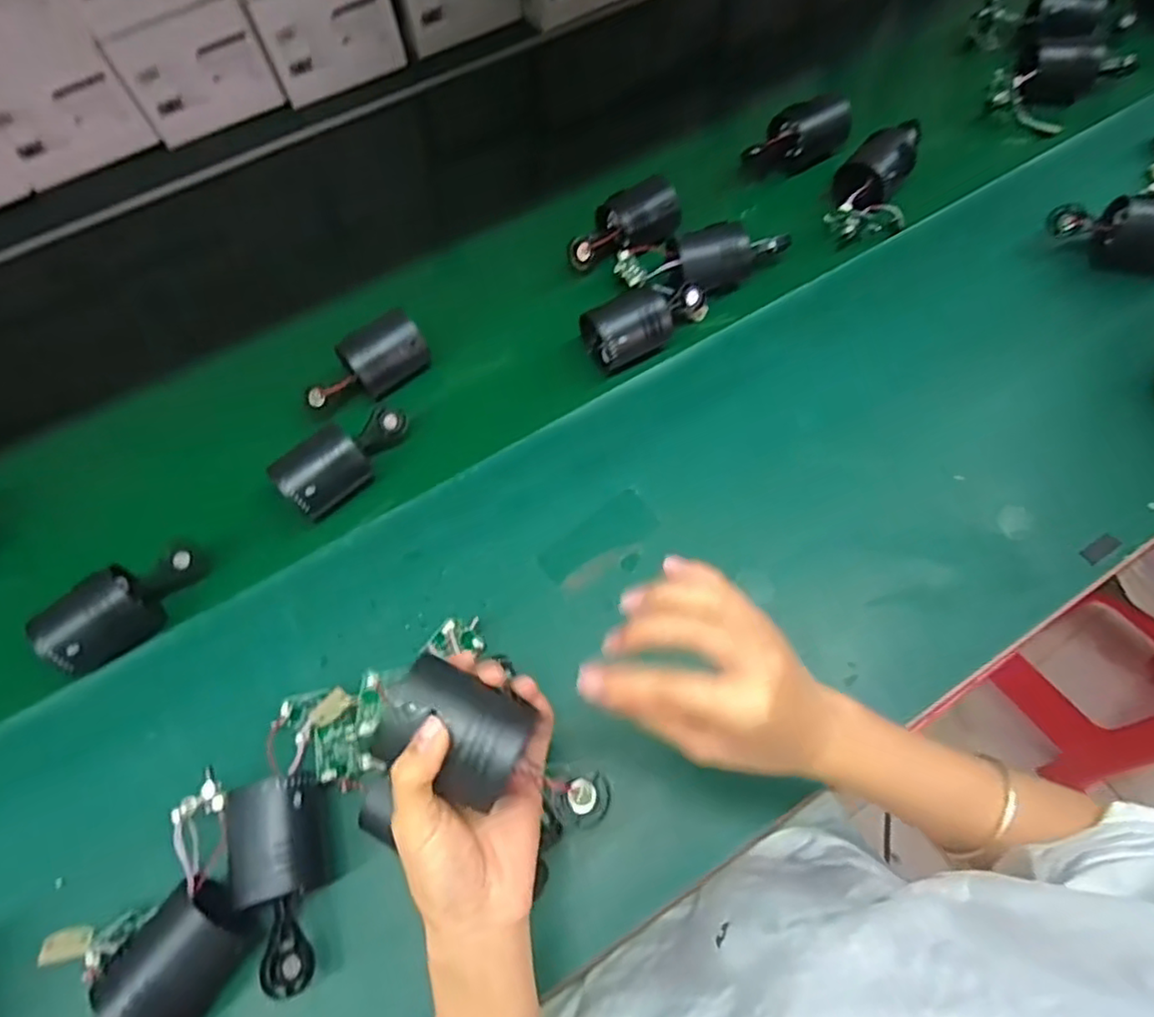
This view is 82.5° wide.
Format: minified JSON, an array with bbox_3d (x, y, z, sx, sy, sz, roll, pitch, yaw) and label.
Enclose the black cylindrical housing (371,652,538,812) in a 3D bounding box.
[{"bbox_3d":[-0.058,0.105,0.313,0.065,0.039,0.051,25,69,13],"label":"black cylindrical housing"}]

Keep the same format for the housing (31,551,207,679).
[{"bbox_3d":[-0.333,0.066,0.483,0.108,0.042,0.051,-41,68,-13],"label":"housing"}]

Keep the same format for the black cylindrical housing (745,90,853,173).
[{"bbox_3d":[0.230,-0.396,0.700,0.116,0.056,0.048,-21,66,-7],"label":"black cylindrical housing"}]

